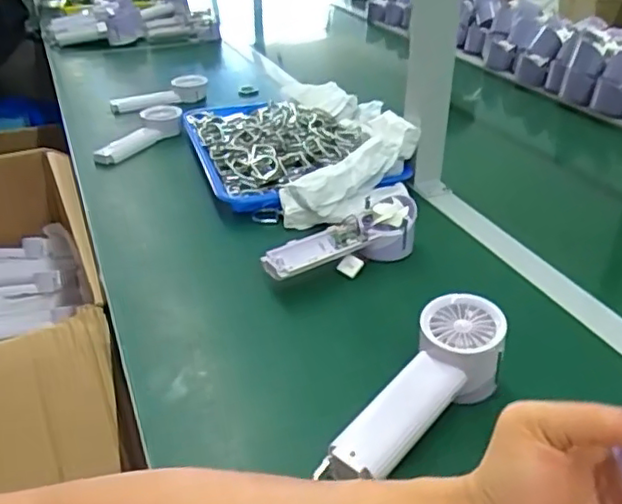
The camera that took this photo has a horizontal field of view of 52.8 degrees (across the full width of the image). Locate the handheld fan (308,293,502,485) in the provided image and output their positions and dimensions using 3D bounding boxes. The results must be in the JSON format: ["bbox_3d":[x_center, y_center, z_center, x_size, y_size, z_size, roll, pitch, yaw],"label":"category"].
[{"bbox_3d":[0.083,0.105,0.468,0.065,0.054,0.174,27,55,38],"label":"handheld fan"}]

